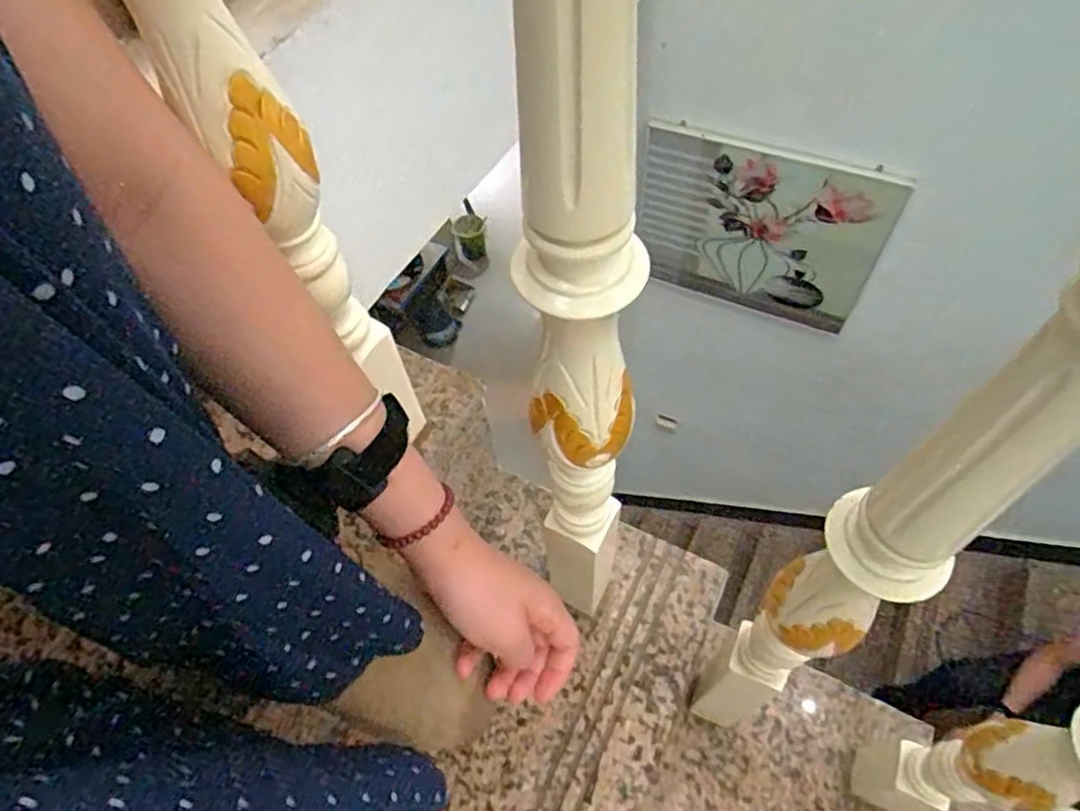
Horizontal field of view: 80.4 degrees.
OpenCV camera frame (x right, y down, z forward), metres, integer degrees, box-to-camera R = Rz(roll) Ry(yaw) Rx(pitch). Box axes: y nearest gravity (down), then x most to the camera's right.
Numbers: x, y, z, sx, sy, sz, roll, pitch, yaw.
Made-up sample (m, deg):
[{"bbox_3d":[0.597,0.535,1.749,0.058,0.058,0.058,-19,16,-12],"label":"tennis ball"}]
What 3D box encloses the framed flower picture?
[{"bbox_3d":[0.528,-0.445,1.628,0.611,0.504,0.030,26,63,19],"label":"framed flower picture"}]

